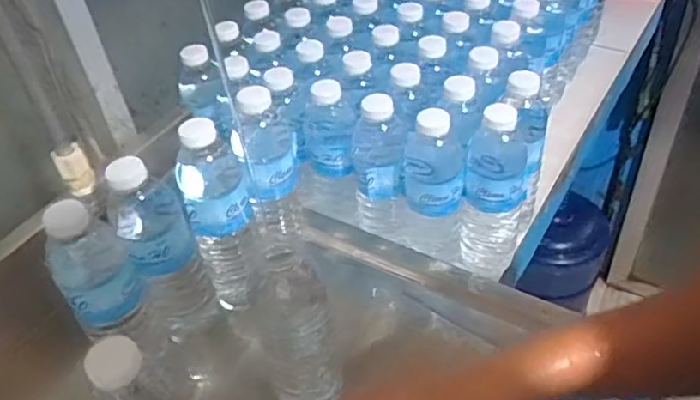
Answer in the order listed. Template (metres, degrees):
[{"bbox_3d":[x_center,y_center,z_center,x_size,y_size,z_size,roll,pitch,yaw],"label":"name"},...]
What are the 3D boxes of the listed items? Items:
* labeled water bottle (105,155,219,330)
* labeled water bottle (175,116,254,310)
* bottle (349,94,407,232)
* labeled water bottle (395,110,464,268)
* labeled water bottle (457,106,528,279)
[{"bbox_3d":[-0.173,0.049,0.574,0.057,0.217,0.061,-26,46,-20],"label":"labeled water bottle"},{"bbox_3d":[-0.121,0.011,0.586,0.062,0.185,0.056,-16,44,-10],"label":"labeled water bottle"},{"bbox_3d":[0.033,-0.039,0.655,0.061,0.156,0.064,-5,43,2],"label":"bottle"},{"bbox_3d":[0.083,-0.022,0.641,0.073,0.168,0.061,17,47,23],"label":"labeled water bottle"},{"bbox_3d":[0.155,-0.013,0.651,0.068,0.202,0.070,6,44,14],"label":"labeled water bottle"}]

